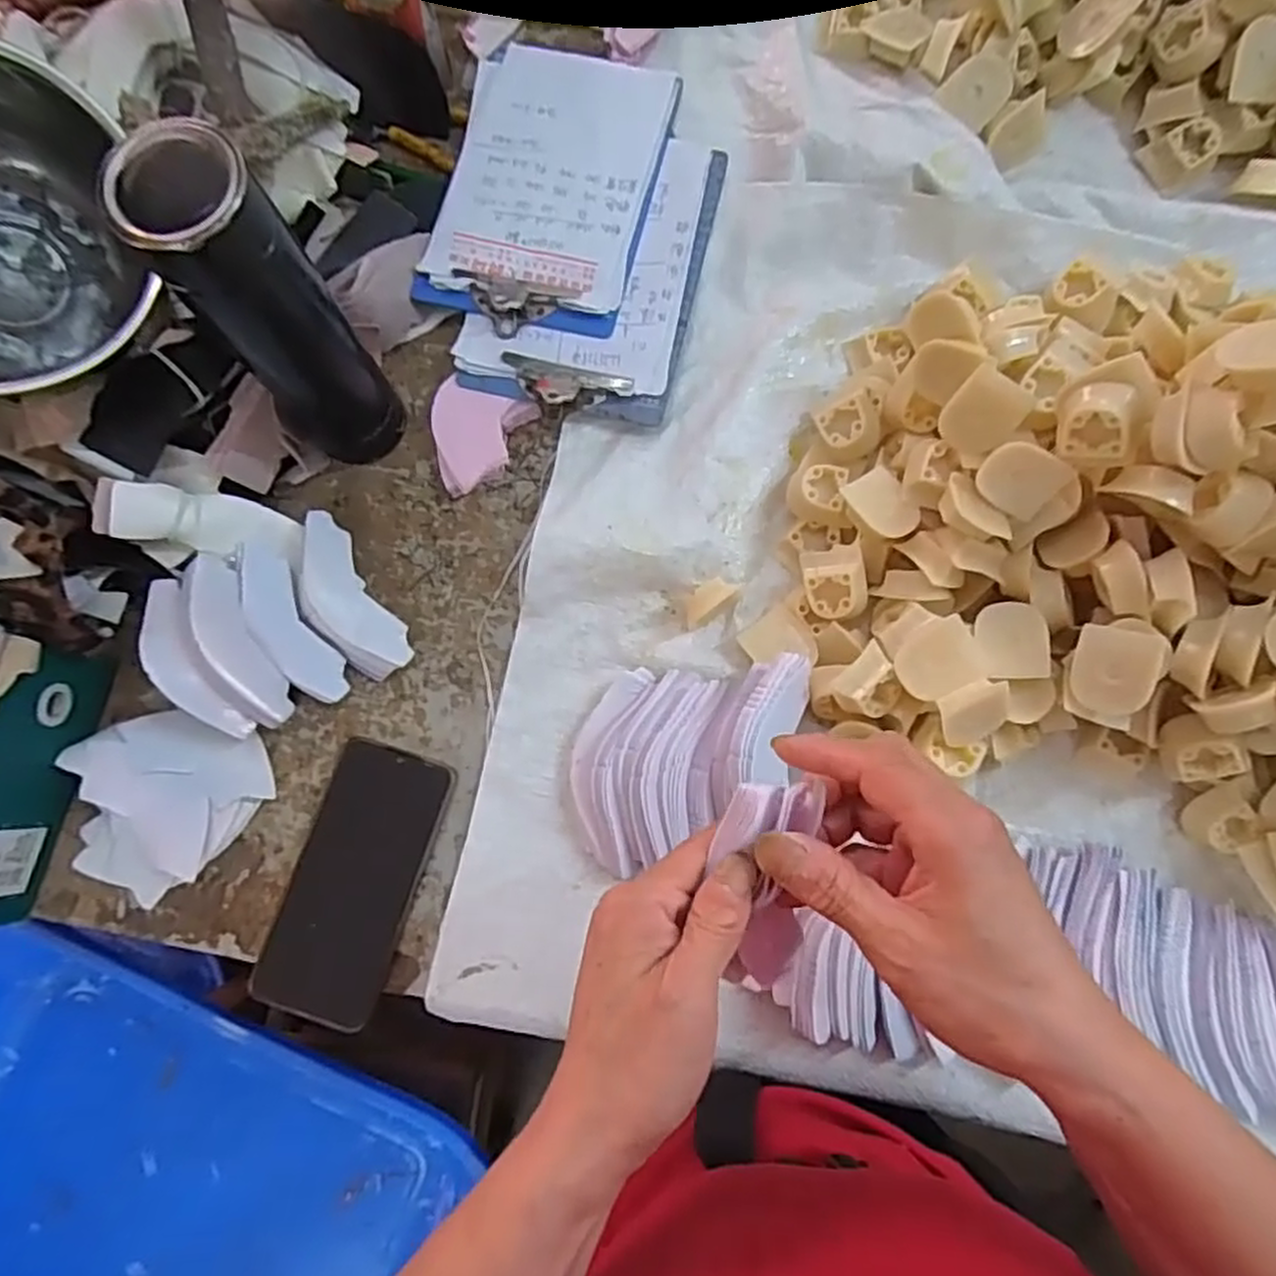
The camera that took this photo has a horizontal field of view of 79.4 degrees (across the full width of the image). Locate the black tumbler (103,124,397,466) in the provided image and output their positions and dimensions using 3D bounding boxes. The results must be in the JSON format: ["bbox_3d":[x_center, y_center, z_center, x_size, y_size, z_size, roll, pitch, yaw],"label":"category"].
[{"bbox_3d":[-0.199,-0.175,0.431,0.066,0.208,0.062,0,79,1],"label":"black tumbler"}]

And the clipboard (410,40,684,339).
[{"bbox_3d":[-0.065,-0.331,0.562,0.150,0.014,0.226,12,79,3],"label":"clipboard"}]

